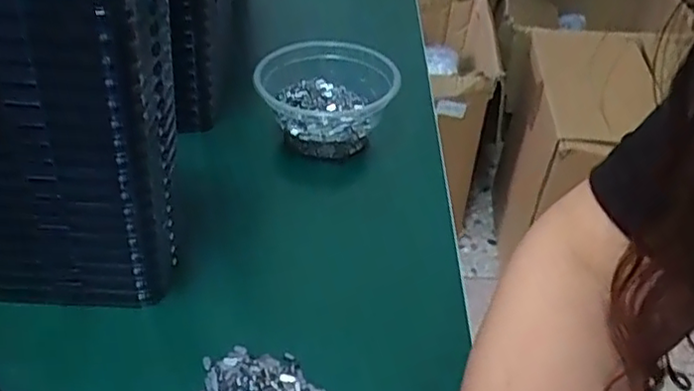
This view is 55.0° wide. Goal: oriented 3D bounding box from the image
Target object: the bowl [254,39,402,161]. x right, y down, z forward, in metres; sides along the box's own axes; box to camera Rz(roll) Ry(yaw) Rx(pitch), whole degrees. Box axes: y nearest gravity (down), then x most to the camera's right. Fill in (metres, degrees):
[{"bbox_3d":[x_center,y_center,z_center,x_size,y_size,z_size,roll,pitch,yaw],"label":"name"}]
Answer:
[{"bbox_3d":[-0.020,-0.085,0.546,0.102,0.058,0.106,2,39,-2],"label":"bowl"}]

